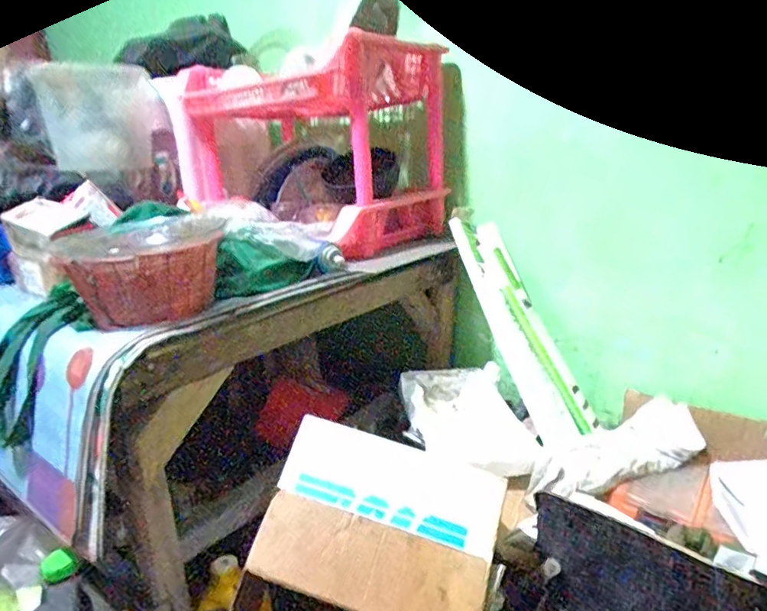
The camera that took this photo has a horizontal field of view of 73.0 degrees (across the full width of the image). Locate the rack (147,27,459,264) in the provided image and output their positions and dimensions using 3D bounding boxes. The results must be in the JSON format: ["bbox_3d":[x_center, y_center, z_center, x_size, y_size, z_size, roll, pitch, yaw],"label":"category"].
[{"bbox_3d":[-0.146,-0.303,1.044,0.468,0.332,0.361,11,22,41],"label":"rack"}]

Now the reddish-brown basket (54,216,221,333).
[{"bbox_3d":[-0.308,-0.042,0.681,0.181,0.112,0.192,-15,19,-33],"label":"reddish-brown basket"}]

